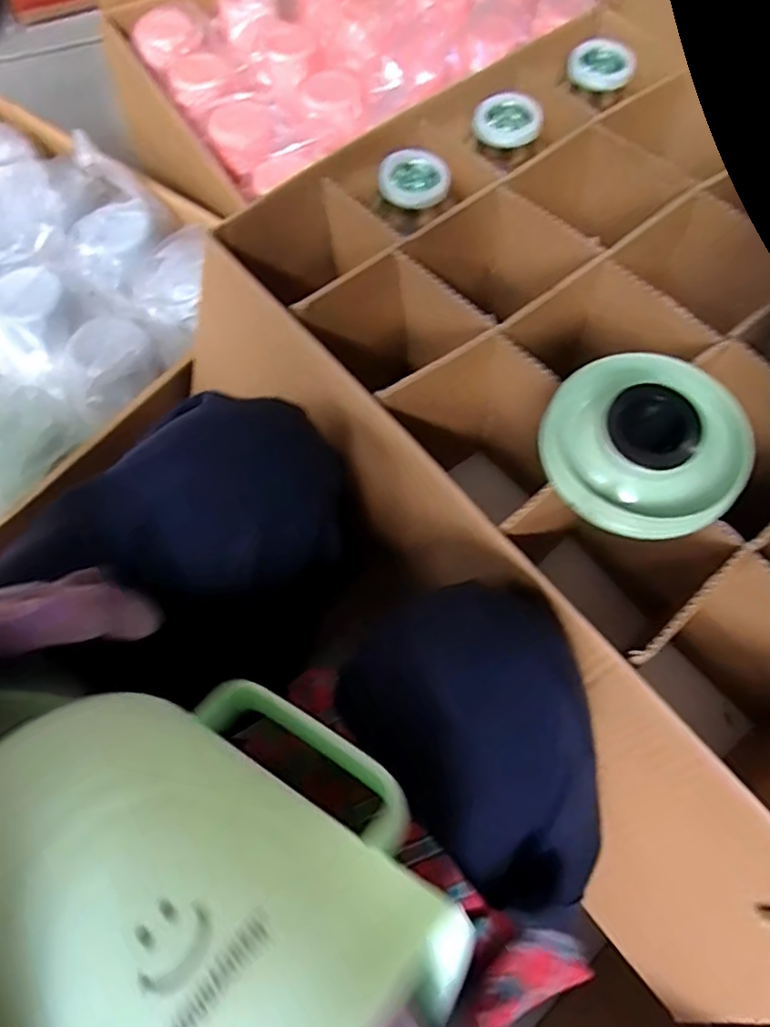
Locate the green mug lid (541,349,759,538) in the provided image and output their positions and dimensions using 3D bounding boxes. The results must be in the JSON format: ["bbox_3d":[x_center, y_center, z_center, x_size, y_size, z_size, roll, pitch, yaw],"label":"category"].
[{"bbox_3d":[0.168,-0.044,0.414,0.123,0.027,0.116,-1,87,12],"label":"green mug lid"}]

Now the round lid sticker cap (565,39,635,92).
[{"bbox_3d":[0.209,-0.434,0.613,0.061,0.008,0.055,19,87,9],"label":"round lid sticker cap"}]

